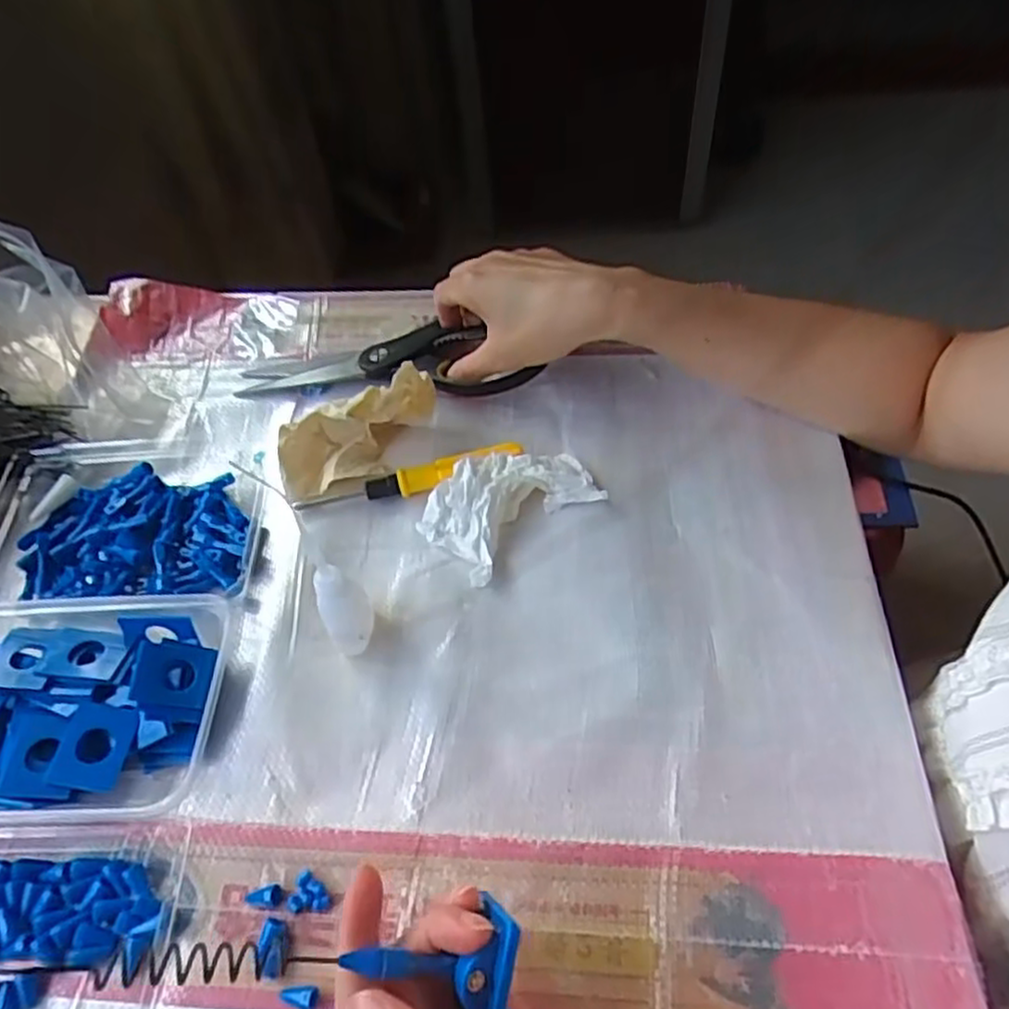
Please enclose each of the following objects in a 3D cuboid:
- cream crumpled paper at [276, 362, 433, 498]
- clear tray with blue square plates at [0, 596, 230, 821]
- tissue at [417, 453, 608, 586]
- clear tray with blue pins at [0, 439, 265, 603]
[{"bbox_3d":[-0.092,-0.047,0.461,0.107,0.055,0.039,-21,55,-10],"label":"cream crumpled paper"},{"bbox_3d":[-0.231,0.106,0.379,0.155,0.034,0.114,1,54,6],"label":"clear tray with blue square plates"},{"bbox_3d":[0.003,-0.003,0.441,0.098,0.026,0.064,-34,59,-19],"label":"tissue"},{"bbox_3d":[-0.244,0.008,0.453,0.177,0.032,0.118,-6,54,1],"label":"clear tray with blue pins"}]

